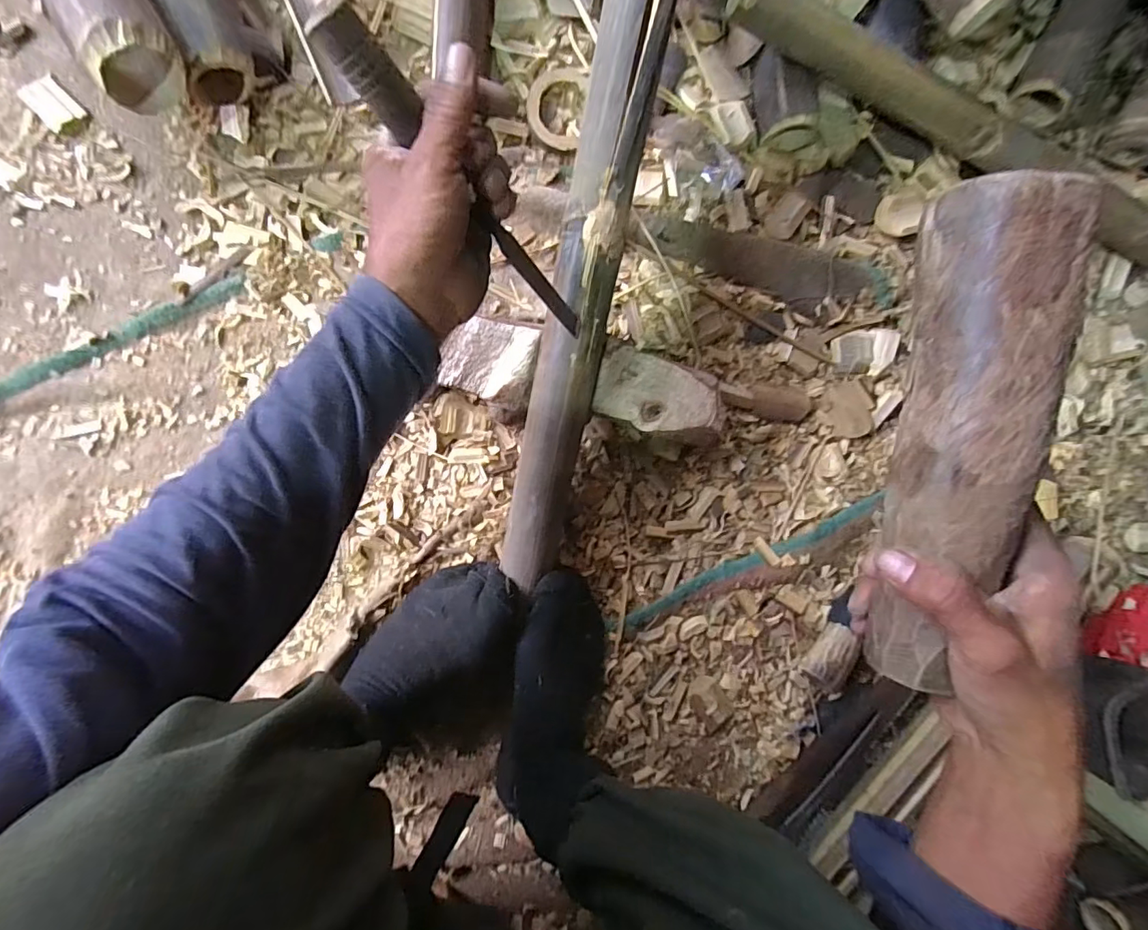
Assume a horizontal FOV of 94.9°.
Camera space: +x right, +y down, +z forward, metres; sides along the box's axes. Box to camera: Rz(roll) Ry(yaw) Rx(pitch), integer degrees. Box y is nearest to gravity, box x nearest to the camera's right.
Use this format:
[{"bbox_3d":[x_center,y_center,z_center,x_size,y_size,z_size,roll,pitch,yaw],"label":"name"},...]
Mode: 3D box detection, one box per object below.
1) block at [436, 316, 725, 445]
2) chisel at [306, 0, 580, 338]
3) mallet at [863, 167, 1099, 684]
[{"bbox_3d":[0.007,-0.079,0.514,0.278,0.053,0.084,8,92,-10],"label":"block"},{"bbox_3d":[-0.057,-0.164,0.336,0.024,0.019,0.237,-55,142,-3],"label":"chisel"},{"bbox_3d":[0.194,-0.007,0.263,0.046,0.047,0.246,1,103,-9],"label":"mallet"}]

